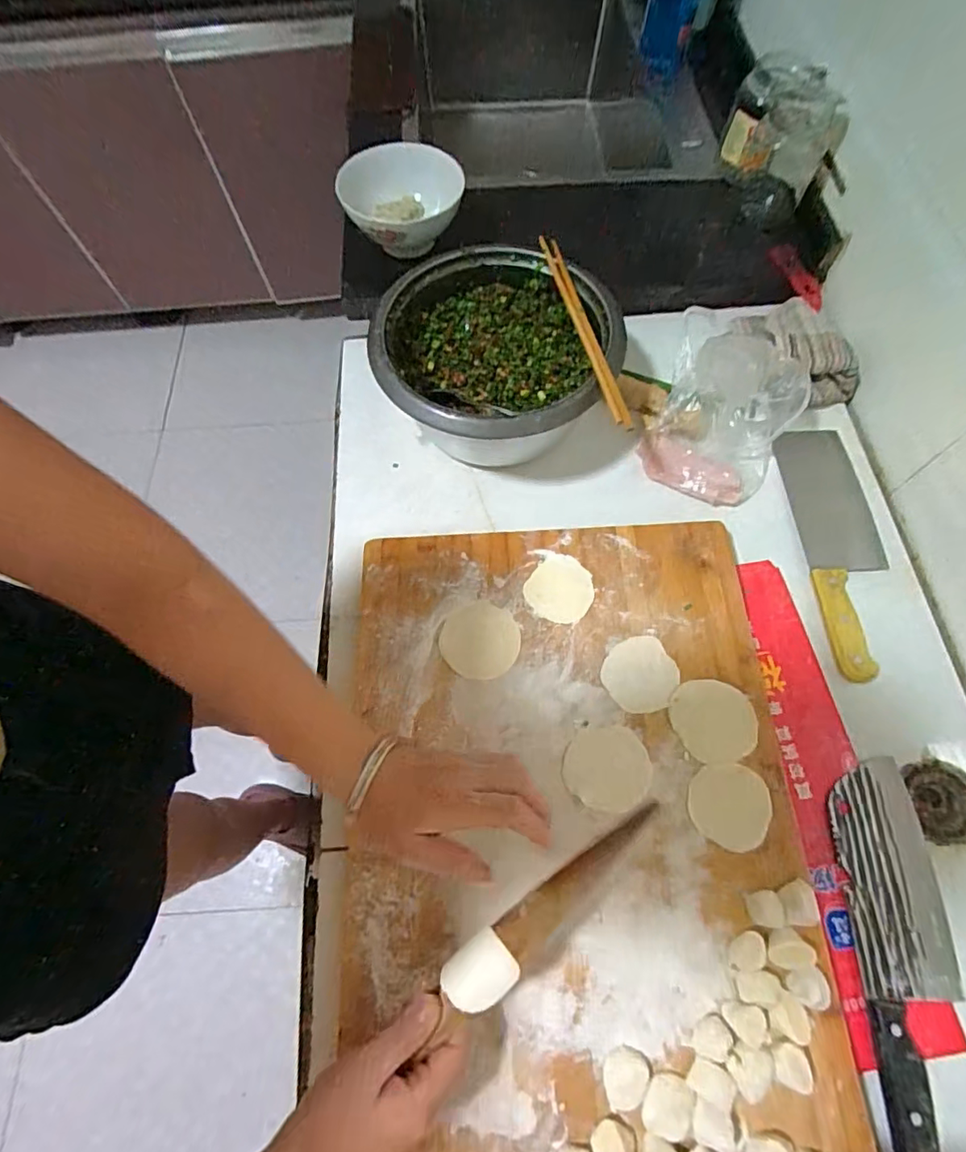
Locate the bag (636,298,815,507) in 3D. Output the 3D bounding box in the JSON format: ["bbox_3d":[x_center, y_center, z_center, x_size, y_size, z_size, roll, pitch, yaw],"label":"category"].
[{"bbox_3d":[0.261,-0.185,0.571,0.139,0.129,0.173,19,69,10],"label":"bag"}]

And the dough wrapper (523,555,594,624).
[{"bbox_3d":[0.077,0.013,0.531,0.062,0.004,0.065,-1,67,2],"label":"dough wrapper"}]

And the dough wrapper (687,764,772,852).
[{"bbox_3d":[0.204,0.191,0.448,0.063,0.004,0.063,1,68,7],"label":"dough wrapper"}]

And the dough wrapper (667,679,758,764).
[{"bbox_3d":[0.203,0.126,0.476,0.069,0.004,0.071,-1,67,2],"label":"dough wrapper"}]

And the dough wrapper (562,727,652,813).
[{"bbox_3d":[0.106,0.166,0.465,0.073,0.004,0.065,-8,67,-1],"label":"dough wrapper"}]

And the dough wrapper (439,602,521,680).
[{"bbox_3d":[-0.003,0.061,0.518,0.074,0.004,0.072,4,67,4],"label":"dough wrapper"}]

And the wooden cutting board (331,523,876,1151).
[{"bbox_3d":[0.070,0.214,0.450,0.396,0.036,0.562,-3,67,1],"label":"wooden cutting board"}]

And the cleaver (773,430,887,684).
[{"bbox_3d":[0.379,-0.038,0.564,0.084,0.023,0.291,-1,68,2],"label":"cleaver"}]

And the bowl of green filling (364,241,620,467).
[{"bbox_3d":[0.007,-0.230,0.601,0.234,0.113,0.240,-1,67,2],"label":"bowl of green filling"}]

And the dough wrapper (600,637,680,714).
[{"bbox_3d":[0.144,0.091,0.495,0.064,0.005,0.064,-1,67,2],"label":"dough wrapper"}]

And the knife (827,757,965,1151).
[{"bbox_3d":[0.329,0.297,0.413,0.075,0.018,0.292,1,67,3],"label":"knife"}]

